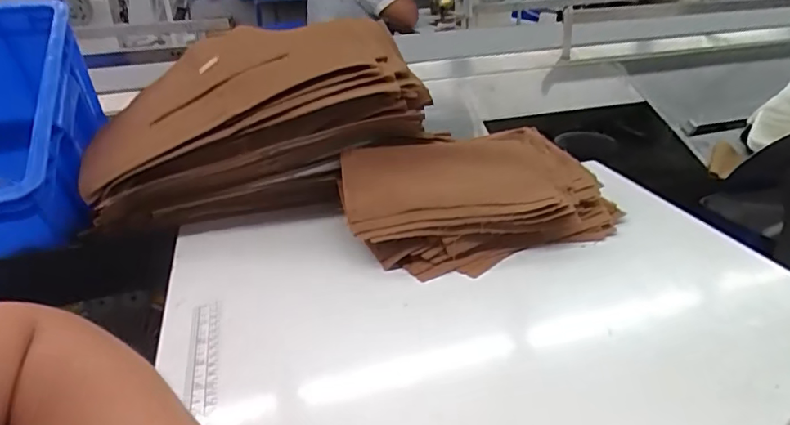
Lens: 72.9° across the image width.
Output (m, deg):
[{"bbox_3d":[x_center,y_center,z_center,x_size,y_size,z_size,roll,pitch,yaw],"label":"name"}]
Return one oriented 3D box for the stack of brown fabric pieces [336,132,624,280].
[{"bbox_3d":[0.084,-0.015,0.563,0.267,0.086,0.147,-11,28,-14],"label":"stack of brown fabric pieces"}]

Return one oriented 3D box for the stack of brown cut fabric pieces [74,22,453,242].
[{"bbox_3d":[-0.171,-0.129,0.693,0.375,0.181,0.307,-7,27,-6],"label":"stack of brown cut fabric pieces"}]

